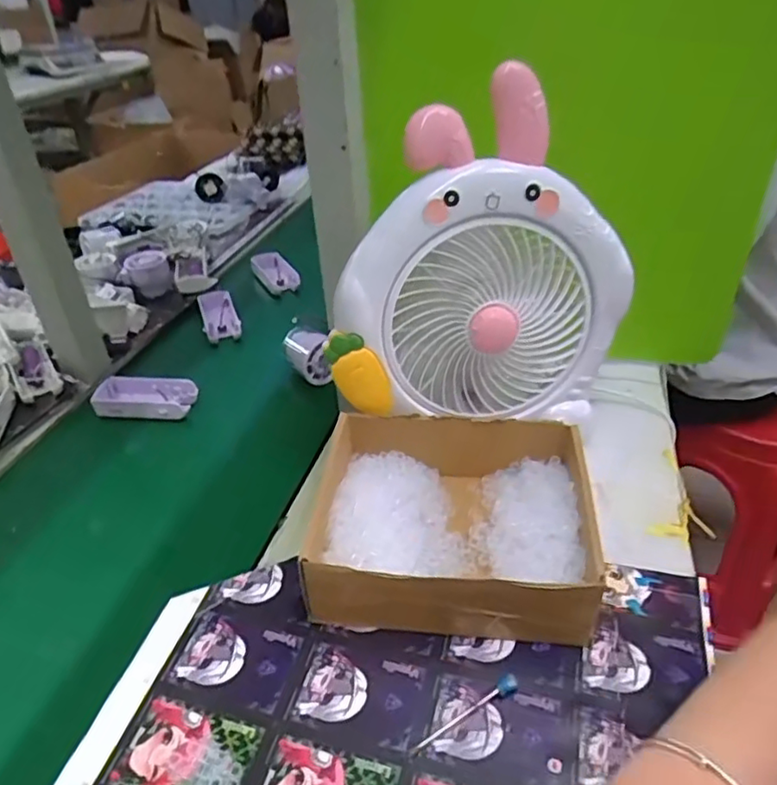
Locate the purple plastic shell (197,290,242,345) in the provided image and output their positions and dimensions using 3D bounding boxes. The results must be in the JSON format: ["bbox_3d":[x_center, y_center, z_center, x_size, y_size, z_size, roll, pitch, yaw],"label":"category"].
[{"bbox_3d":[-0.228,-0.104,0.838,0.048,0.035,0.091,-11,36,-15],"label":"purple plastic shell"}]

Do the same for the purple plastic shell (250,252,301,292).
[{"bbox_3d":[-0.172,-0.186,0.955,0.040,0.033,0.093,-23,41,-30],"label":"purple plastic shell"}]

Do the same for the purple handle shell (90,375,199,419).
[{"bbox_3d":[-0.278,0.006,0.710,0.110,0.031,0.045,1,37,3],"label":"purple handle shell"}]

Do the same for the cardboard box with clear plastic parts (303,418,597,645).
[{"bbox_3d":[0.050,0.102,0.502,0.220,0.071,0.176,4,37,7],"label":"cardboard box with clear plastic parts"}]

